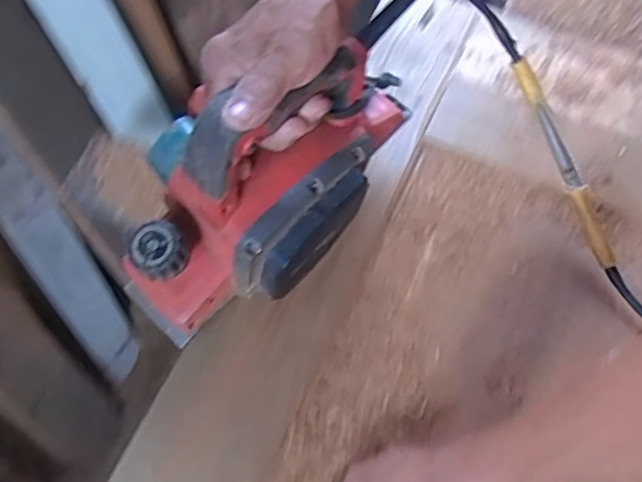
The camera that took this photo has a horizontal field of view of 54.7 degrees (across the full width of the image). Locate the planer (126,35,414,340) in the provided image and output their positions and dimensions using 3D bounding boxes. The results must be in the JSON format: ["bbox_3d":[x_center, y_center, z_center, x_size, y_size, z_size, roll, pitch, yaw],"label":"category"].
[{"bbox_3d":[-0.048,-0.065,0.468,0.267,0.141,0.144,-42,72,-15],"label":"planer"}]

